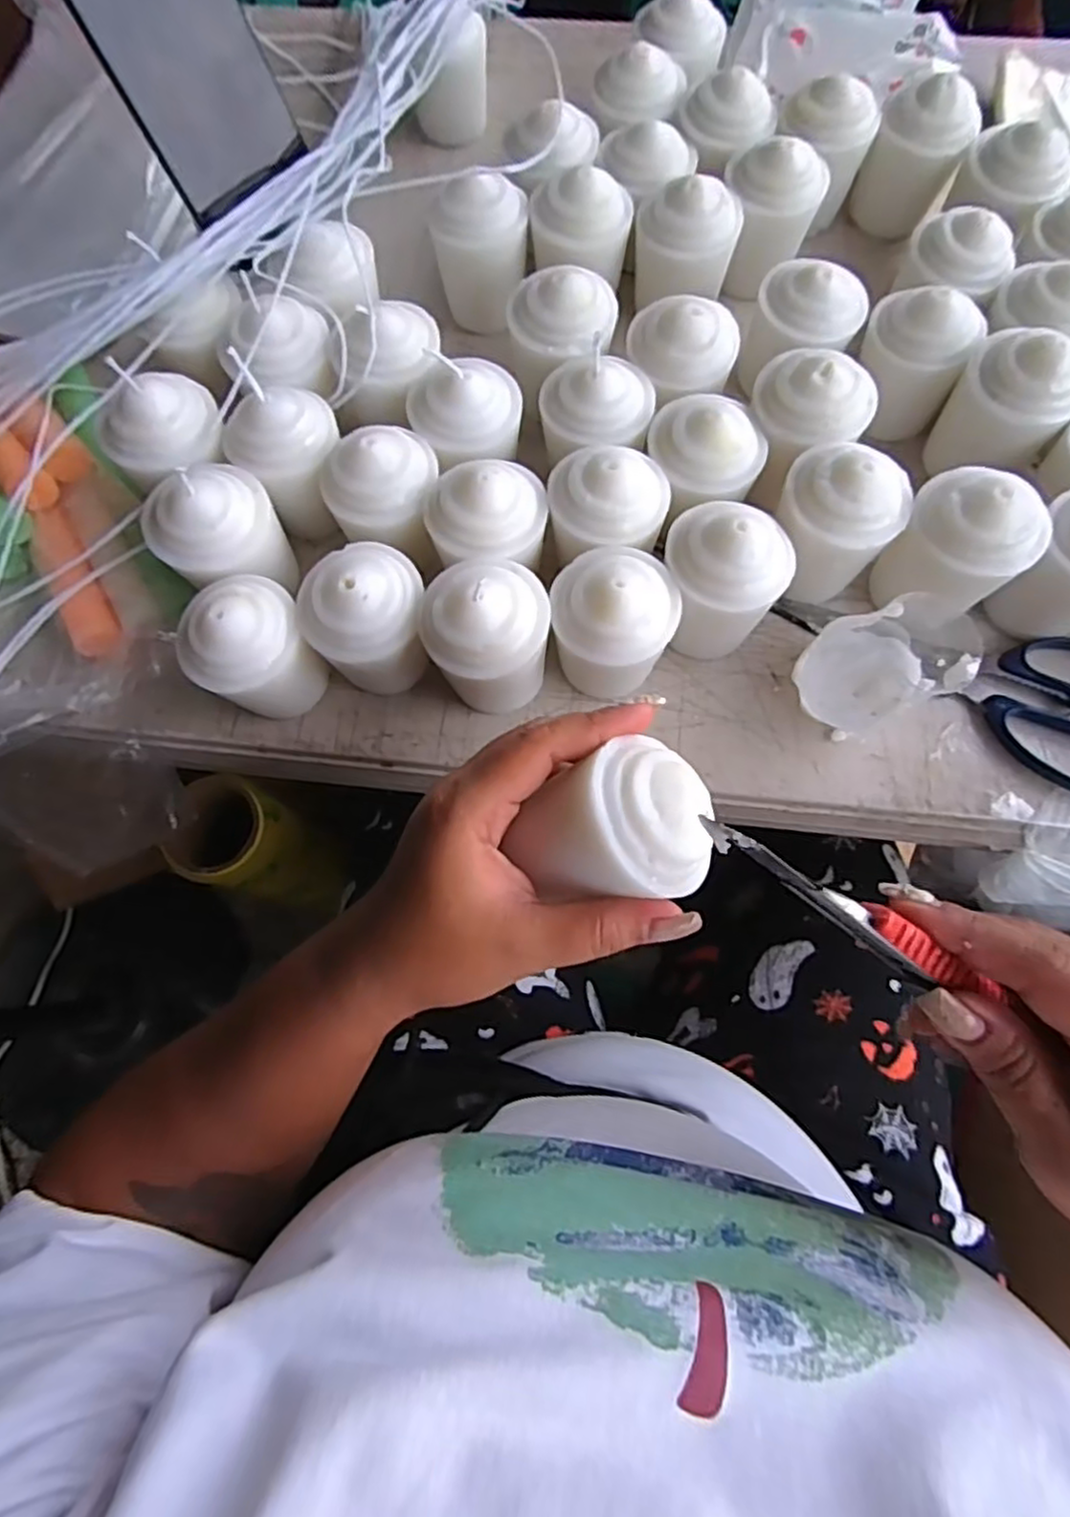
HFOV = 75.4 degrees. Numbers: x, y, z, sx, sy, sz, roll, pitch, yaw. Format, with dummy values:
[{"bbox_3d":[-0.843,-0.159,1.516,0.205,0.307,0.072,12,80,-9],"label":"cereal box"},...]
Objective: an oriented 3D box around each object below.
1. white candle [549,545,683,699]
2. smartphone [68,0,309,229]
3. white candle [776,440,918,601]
[{"bbox_3d":[0.037,-0.063,0.328,0.055,0.071,0.053,-1,73,2],"label":"white candle"},{"bbox_3d":[-0.176,-0.355,0.334,0.073,0.133,0.004,-35,54,-5],"label":"smartphone"},{"bbox_3d":[0.143,-0.112,0.339,0.054,0.071,0.050,-1,73,2],"label":"white candle"}]

